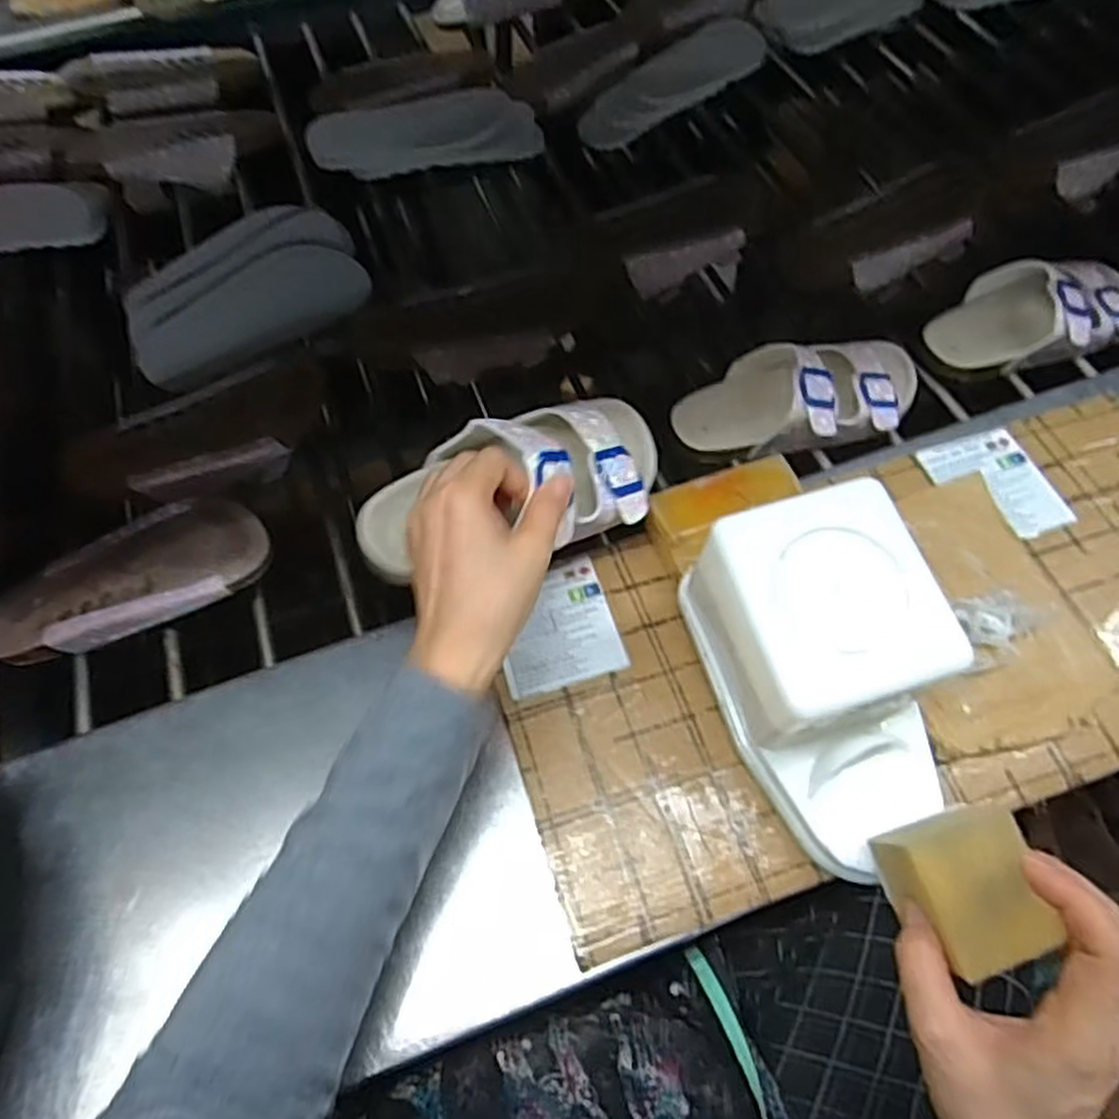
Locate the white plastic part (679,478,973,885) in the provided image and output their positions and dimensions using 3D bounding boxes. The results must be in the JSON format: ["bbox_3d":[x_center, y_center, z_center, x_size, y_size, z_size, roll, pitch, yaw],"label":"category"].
[{"bbox_3d":[0.143,0.060,0.385,0.098,0.118,0.175,-16,56,-8],"label":"white plastic part"}]

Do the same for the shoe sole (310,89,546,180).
[{"bbox_3d":[-0.143,-0.448,0.779,0.245,0.065,0.046,-6,55,-1],"label":"shoe sole"}]

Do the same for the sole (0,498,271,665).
[{"bbox_3d":[-0.310,0.011,0.528,0.204,0.026,0.086,-18,56,-9],"label":"sole"}]

